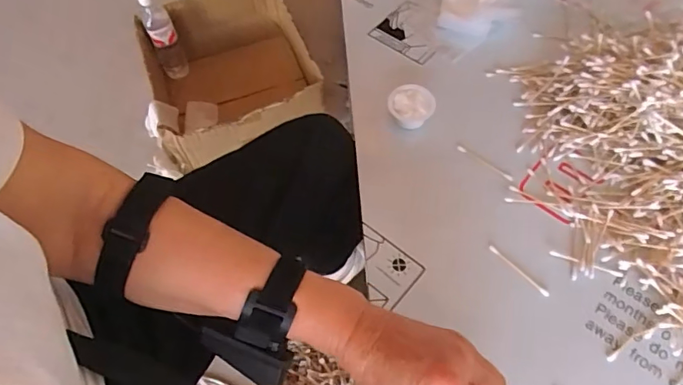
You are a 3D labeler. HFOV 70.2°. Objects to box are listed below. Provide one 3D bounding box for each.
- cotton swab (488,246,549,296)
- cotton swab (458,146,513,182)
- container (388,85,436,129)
[{"bbox_3d":[0.179,0.078,0.491,0.007,0.004,0.071,-39,65,-20],"label":"cotton swab"},{"bbox_3d":[0.163,-0.034,0.553,0.071,0.004,0.007,36,67,22],"label":"cotton swab"},{"bbox_3d":[0.083,-0.103,0.580,0.052,0.026,0.052,-1,59,2],"label":"container"}]

